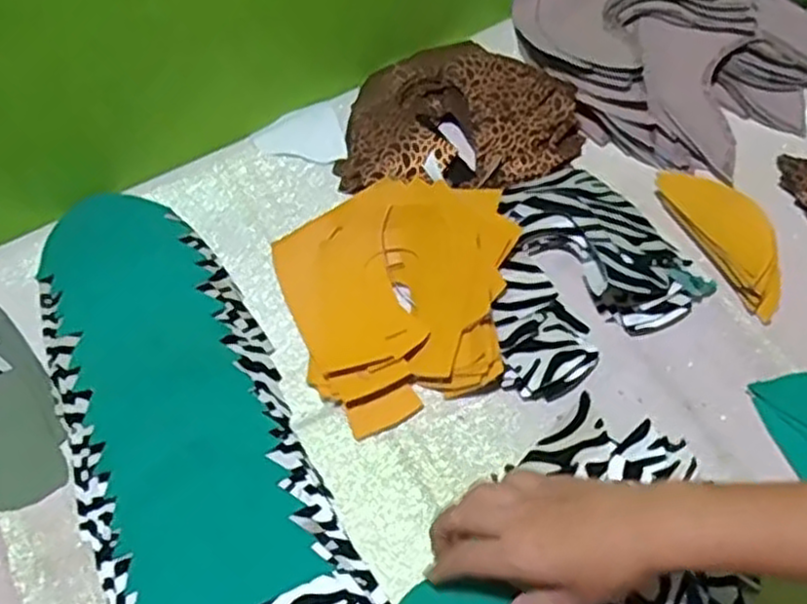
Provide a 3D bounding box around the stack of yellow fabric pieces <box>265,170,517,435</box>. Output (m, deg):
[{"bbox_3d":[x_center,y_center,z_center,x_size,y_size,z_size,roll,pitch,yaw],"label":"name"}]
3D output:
[{"bbox_3d":[0.002,-0.012,0.561,0.173,0.054,0.175,-19,59,-8],"label":"stack of yellow fabric pieces"}]

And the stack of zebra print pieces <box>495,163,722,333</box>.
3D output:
[{"bbox_3d":[0.155,-0.051,0.578,0.095,0.048,0.164,-40,64,-19],"label":"stack of zebra print pieces"}]

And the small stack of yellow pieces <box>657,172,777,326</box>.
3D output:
[{"bbox_3d":[0.260,-0.055,0.587,0.063,0.025,0.136,-21,60,-10],"label":"small stack of yellow pieces"}]

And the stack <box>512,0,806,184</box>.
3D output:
[{"bbox_3d":[0.229,-0.241,0.665,0.203,0.062,0.275,-37,63,-18],"label":"stack"}]

